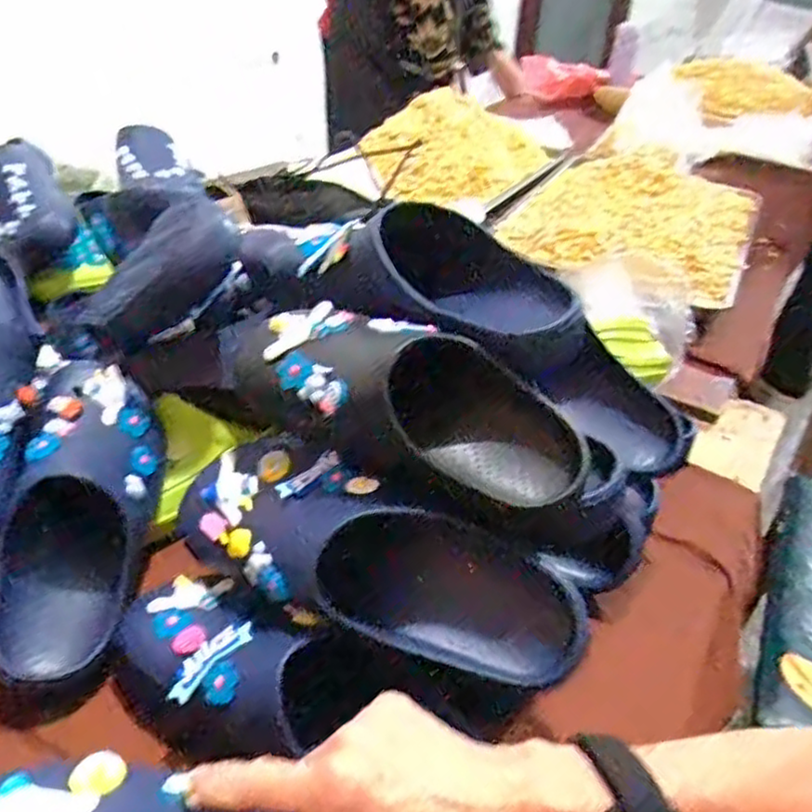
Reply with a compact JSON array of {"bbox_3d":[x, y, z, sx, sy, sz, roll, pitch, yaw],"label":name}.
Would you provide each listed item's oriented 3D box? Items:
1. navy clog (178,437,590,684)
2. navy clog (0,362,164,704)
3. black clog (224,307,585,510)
[{"bbox_3d":[-0.028,0.104,0.481,0.295,0.083,0.092,19,37,21],"label":"navy clog"},{"bbox_3d":[-0.249,0.085,0.559,0.094,0.106,0.261,1,61,-5],"label":"navy clog"},{"bbox_3d":[0.003,-0.002,0.491,0.242,0.076,0.117,17,68,1],"label":"black clog"}]

